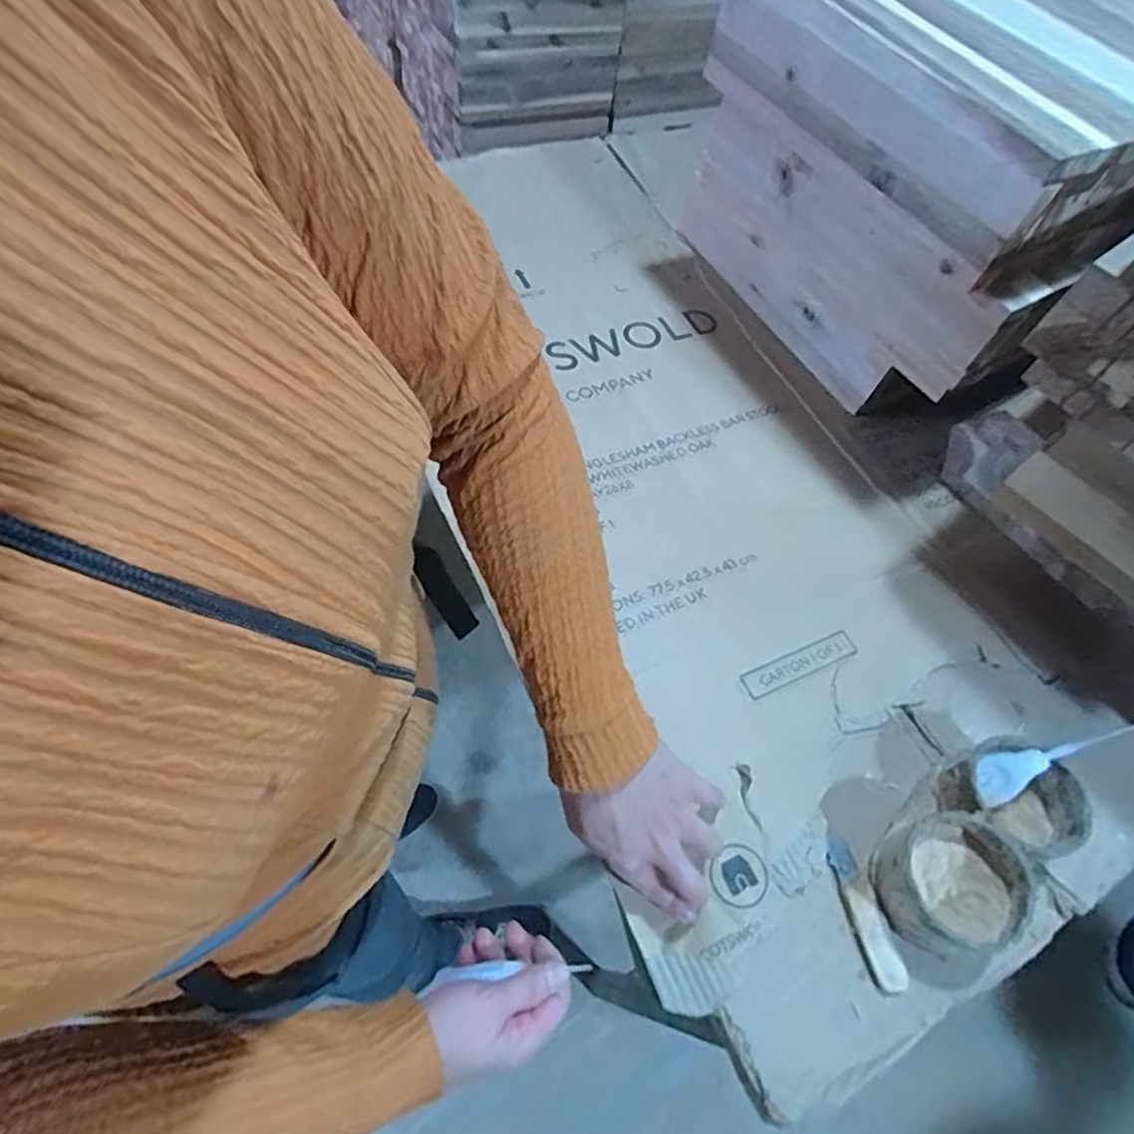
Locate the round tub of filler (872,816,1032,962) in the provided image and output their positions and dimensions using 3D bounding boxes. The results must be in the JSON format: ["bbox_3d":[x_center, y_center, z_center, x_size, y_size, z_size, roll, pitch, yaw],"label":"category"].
[{"bbox_3d":[0.259,0.214,0.435,0.087,0.046,0.080,3,59,-5],"label":"round tub of filler"}]

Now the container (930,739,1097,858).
[{"bbox_3d":[0.322,0.175,0.466,0.090,0.049,0.082,3,59,-5],"label":"container"}]

